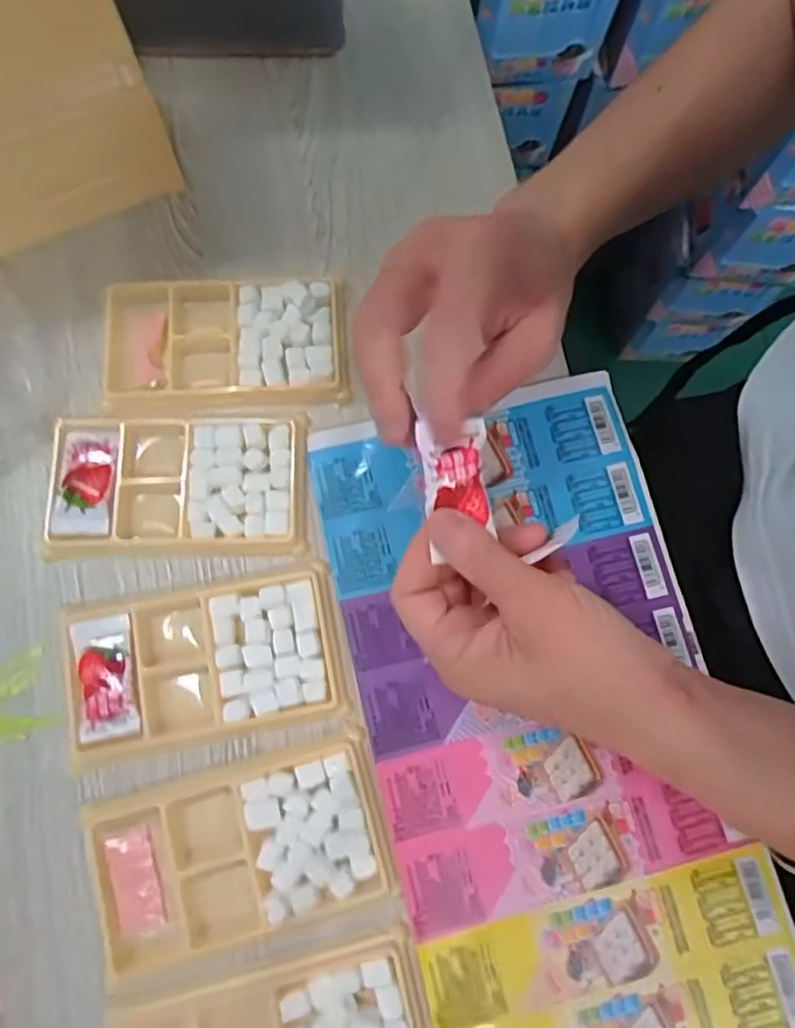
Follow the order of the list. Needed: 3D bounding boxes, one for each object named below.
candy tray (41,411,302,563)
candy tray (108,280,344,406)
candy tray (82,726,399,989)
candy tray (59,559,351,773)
[{"bbox_3d":[-0.117,-0.016,0.335,0.134,0.010,0.075,-2,77,-2],"label":"candy tray"},{"bbox_3d":[-0.096,-0.096,0.353,0.132,0.012,0.073,-4,77,-2],"label":"candy tray"},{"bbox_3d":[-0.074,0.155,0.294,0.135,0.011,0.075,-15,78,-5],"label":"candy tray"},{"bbox_3d":[-0.096,0.072,0.316,0.134,0.009,0.077,-11,77,-4],"label":"candy tray"}]

